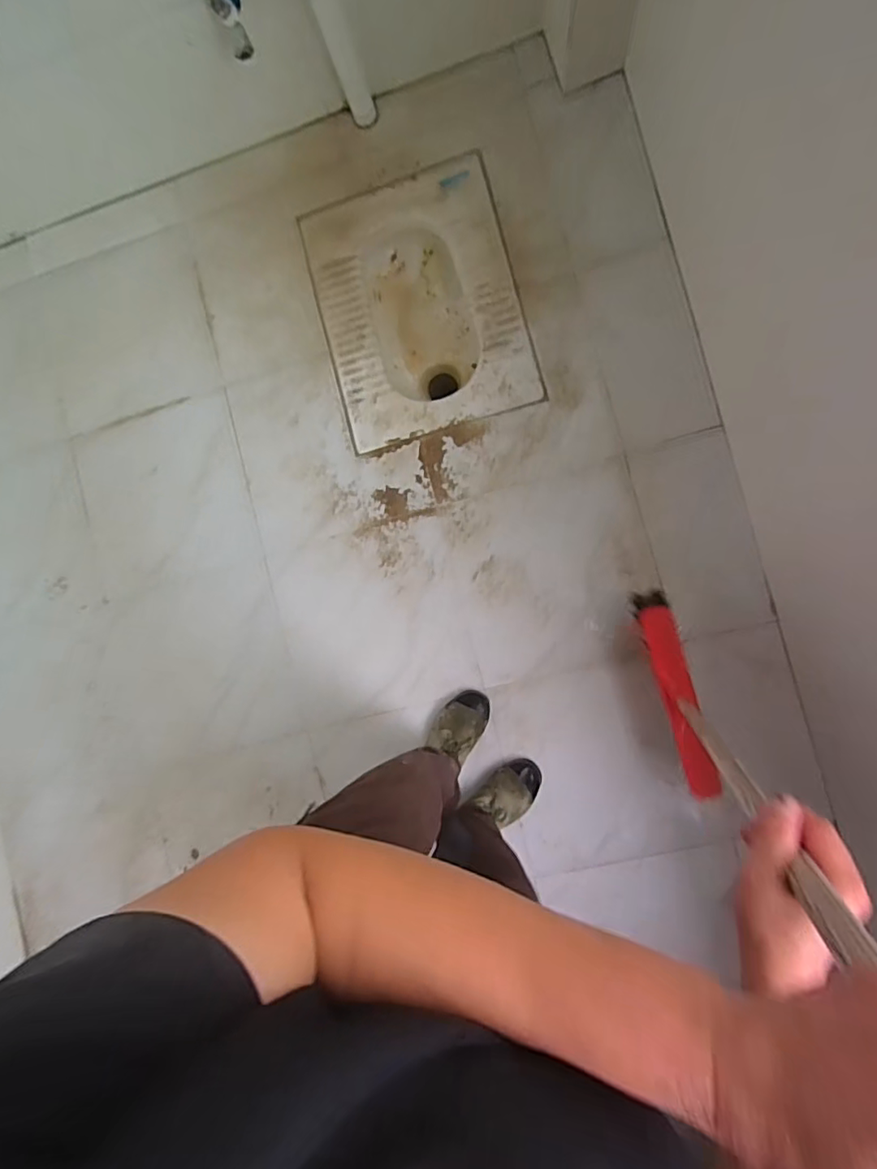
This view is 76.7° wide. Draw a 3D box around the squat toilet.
[{"bbox_3d":[-0.037,-0.600,1.259,0.418,0.166,0.551,-14,88,8],"label":"squat toilet"}]

